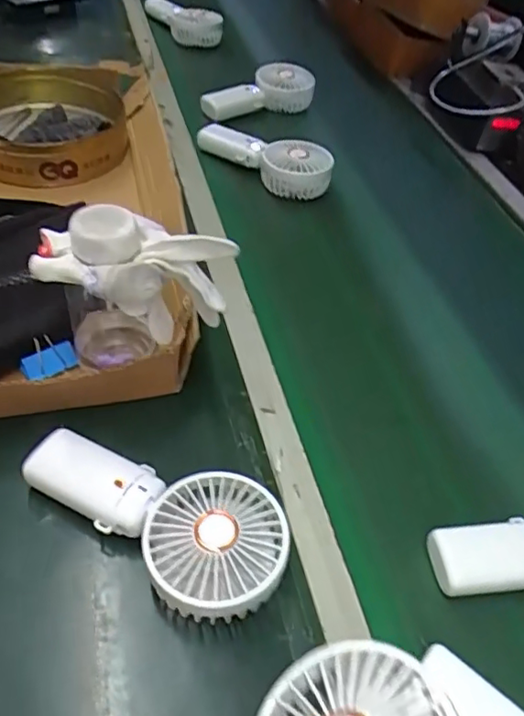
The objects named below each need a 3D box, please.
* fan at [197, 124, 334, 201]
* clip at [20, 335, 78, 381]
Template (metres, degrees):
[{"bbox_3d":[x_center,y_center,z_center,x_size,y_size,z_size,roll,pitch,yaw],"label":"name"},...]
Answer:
[{"bbox_3d":[-0.001,-0.253,0.742,0.181,0.055,0.076,24,47,11],"label":"fan"},{"bbox_3d":[-0.172,-0.001,0.460,0.041,0.031,0.014,-24,56,-30],"label":"clip"}]

